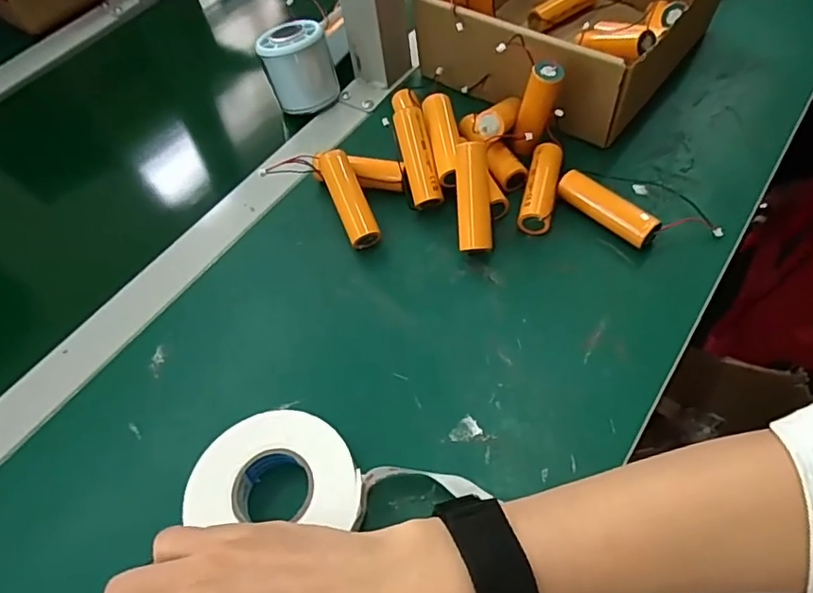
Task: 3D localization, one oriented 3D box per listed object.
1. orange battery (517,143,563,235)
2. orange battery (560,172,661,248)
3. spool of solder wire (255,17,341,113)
[{"bbox_3d":[0.097,-0.078,0.404,0.021,0.019,0.072,10,58,13],"label":"orange battery"},{"bbox_3d":[0.138,-0.061,0.388,0.023,0.018,0.073,-35,60,-17],"label":"orange battery"},{"bbox_3d":[-0.091,-0.198,0.480,0.056,0.058,0.047,-16,56,-5],"label":"spool of solder wire"}]

